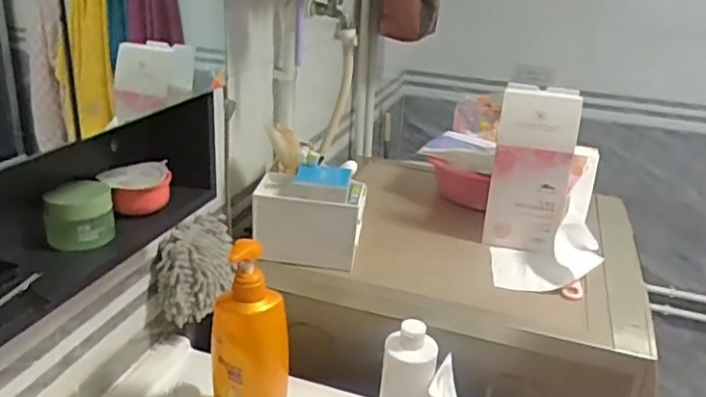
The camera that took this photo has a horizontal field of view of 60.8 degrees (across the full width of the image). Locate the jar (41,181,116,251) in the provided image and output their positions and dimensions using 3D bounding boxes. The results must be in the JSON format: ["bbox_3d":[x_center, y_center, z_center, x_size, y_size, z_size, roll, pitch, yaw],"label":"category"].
[{"bbox_3d":[-0.273,0.017,0.603,0.061,0.051,0.061,-4,24,-20],"label":"jar"}]

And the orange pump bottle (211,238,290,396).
[{"bbox_3d":[-0.121,0.177,0.718,0.084,0.262,0.051,-6,24,-24],"label":"orange pump bottle"}]

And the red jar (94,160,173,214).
[{"bbox_3d":[-0.239,-0.013,0.667,0.070,0.041,0.070,4,22,-1],"label":"red jar"}]

